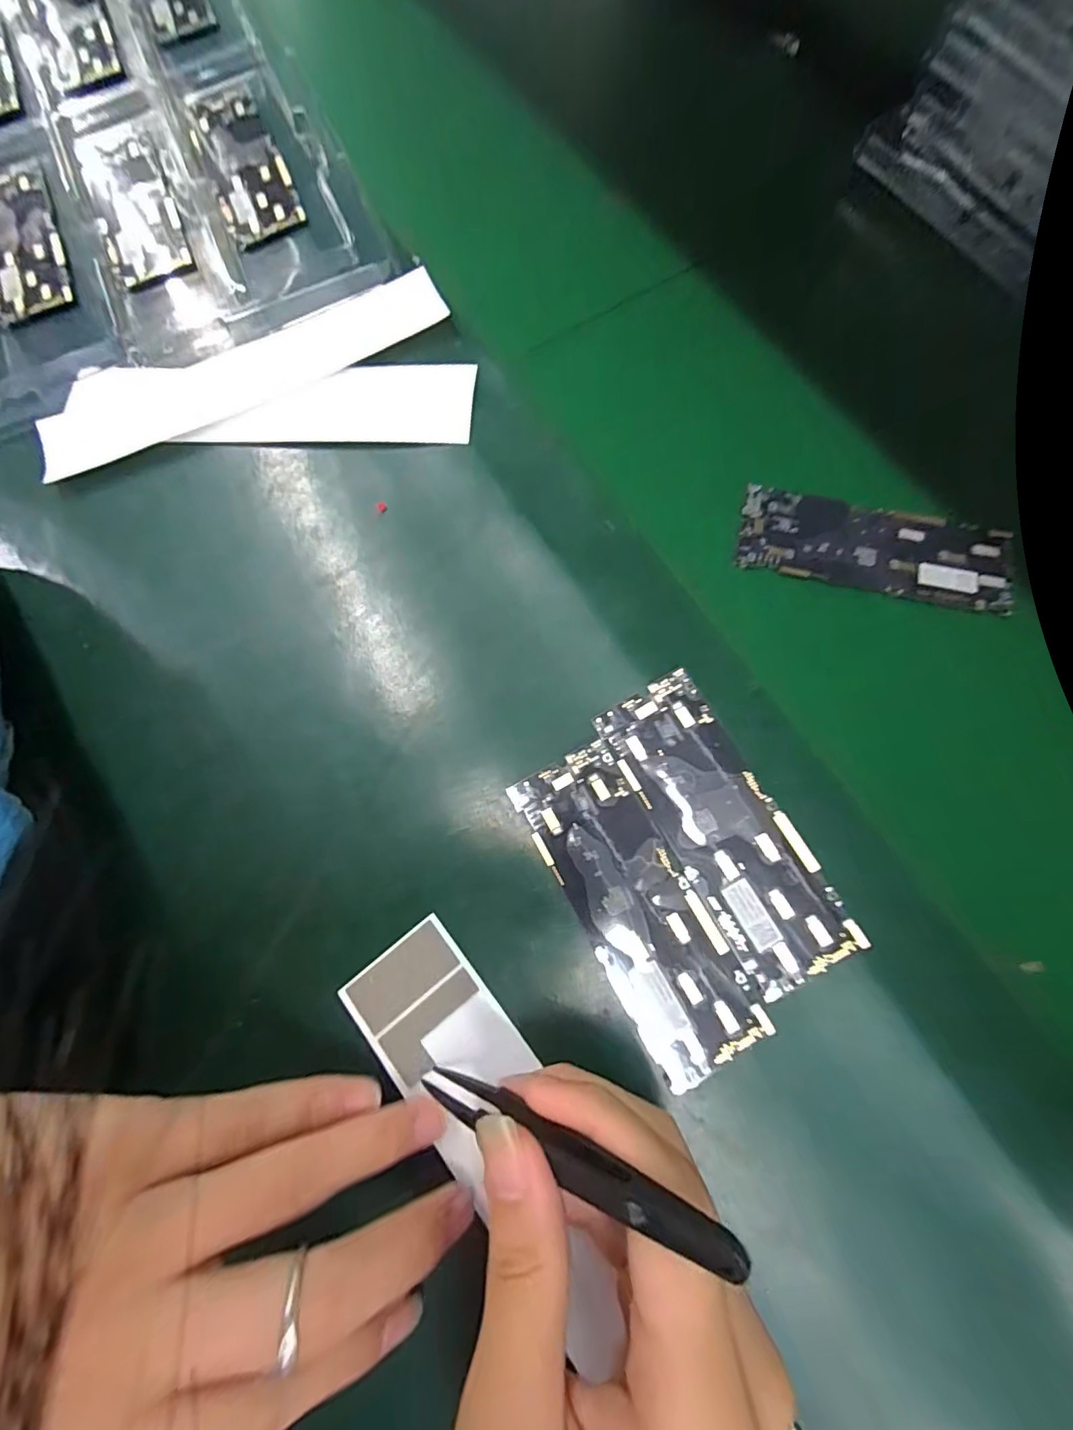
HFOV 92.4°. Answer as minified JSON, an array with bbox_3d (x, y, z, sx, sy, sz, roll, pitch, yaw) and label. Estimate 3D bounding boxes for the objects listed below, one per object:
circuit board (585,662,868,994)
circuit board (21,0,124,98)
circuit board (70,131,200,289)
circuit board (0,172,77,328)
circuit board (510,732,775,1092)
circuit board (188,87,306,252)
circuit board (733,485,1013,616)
[{"bbox_3d":[0.073,0.044,0.204,0.044,0.004,0.122,-29,77,-6],"label":"circuit board"},{"bbox_3d":[-0.314,-0.465,0.348,0.050,0.007,0.138,-25,77,-5],"label":"circuit board"},{"bbox_3d":[-0.241,-0.303,0.308,0.046,0.008,0.130,-23,77,-5],"label":"circuit board"},{"bbox_3d":[-0.303,-0.276,0.304,0.044,0.007,0.112,-21,77,-4],"label":"circuit board"},{"bbox_3d":[0.038,0.073,0.199,0.044,0.004,0.123,-29,77,-6],"label":"circuit board"},{"bbox_3d":[-0.176,-0.331,0.308,0.044,0.006,0.123,-22,77,-4],"label":"circuit board"},{"bbox_3d":[0.158,-0.079,0.241,0.121,0.004,0.044,12,77,4],"label":"circuit board"}]

